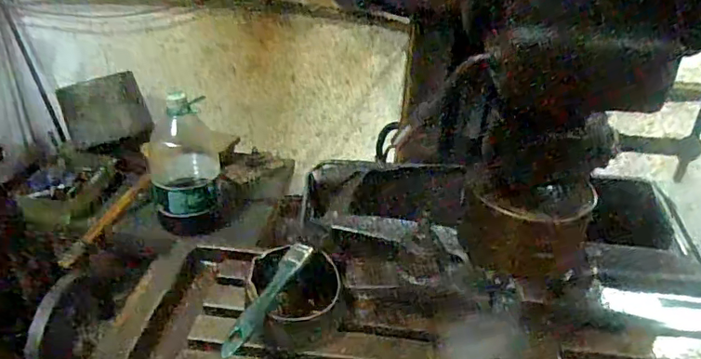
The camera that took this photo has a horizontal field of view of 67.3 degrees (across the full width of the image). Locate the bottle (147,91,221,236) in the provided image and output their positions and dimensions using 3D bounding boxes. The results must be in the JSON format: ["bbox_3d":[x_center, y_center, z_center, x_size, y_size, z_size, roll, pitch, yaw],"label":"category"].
[{"bbox_3d":[-0.414,-0.041,1.310,0.169,0.314,0.158,-4,33,-13],"label":"bottle"}]

